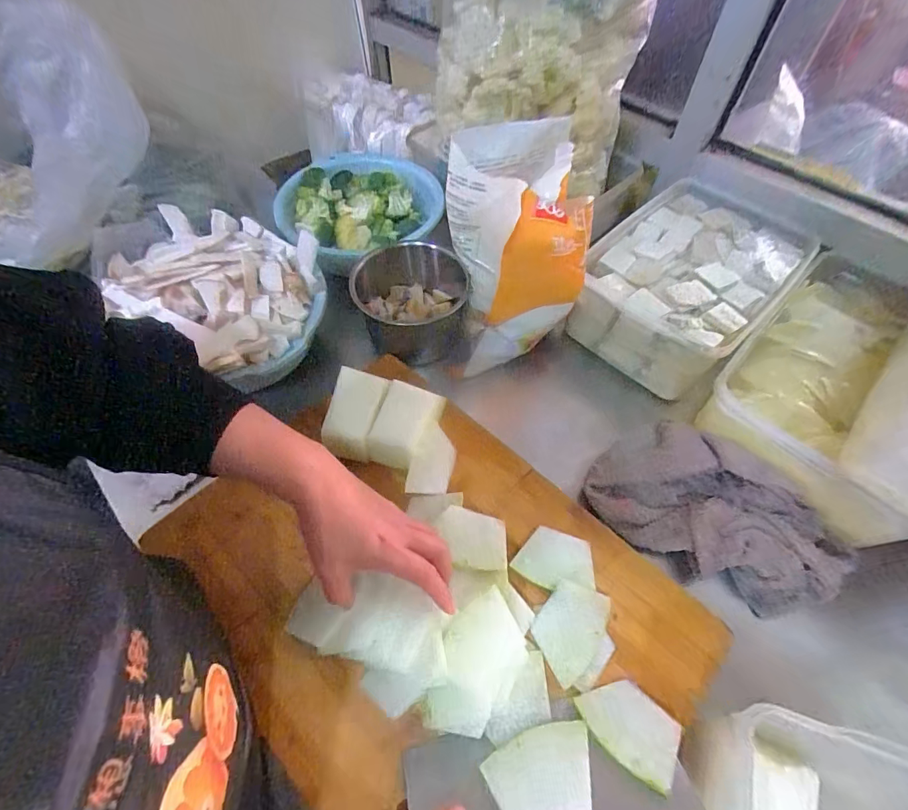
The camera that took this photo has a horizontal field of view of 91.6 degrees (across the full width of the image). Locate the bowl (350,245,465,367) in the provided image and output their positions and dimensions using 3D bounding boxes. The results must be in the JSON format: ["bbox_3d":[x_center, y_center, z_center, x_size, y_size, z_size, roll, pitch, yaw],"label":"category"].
[{"bbox_3d":[-0.053,-0.126,0.545,0.140,0.080,0.125,5,58,3],"label":"bowl"}]

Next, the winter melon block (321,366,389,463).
[{"bbox_3d":[-0.096,0.008,0.440,0.052,0.042,0.085,10,58,7],"label":"winter melon block"}]

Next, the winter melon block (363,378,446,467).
[{"bbox_3d":[-0.046,0.019,0.429,0.050,0.044,0.081,18,60,11],"label":"winter melon block"}]

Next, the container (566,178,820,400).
[{"bbox_3d":[0.284,-0.151,0.548,0.192,0.095,0.266,38,65,21],"label":"container"}]

